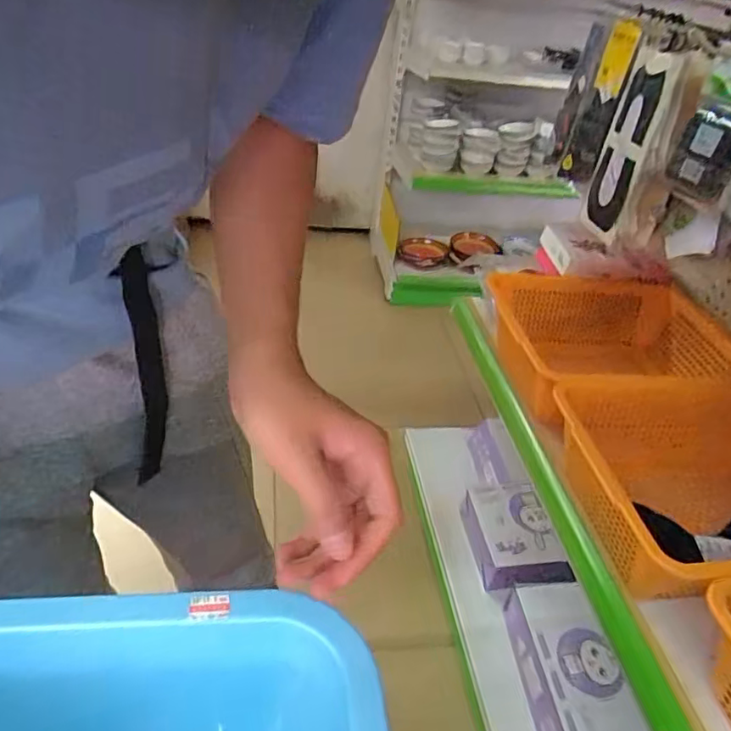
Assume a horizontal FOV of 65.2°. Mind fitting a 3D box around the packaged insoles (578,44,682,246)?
[{"bbox_3d":[0.325,-0.275,0.724,0.014,0.225,0.111,-1,36,-14],"label":"packaged insoles"}]

